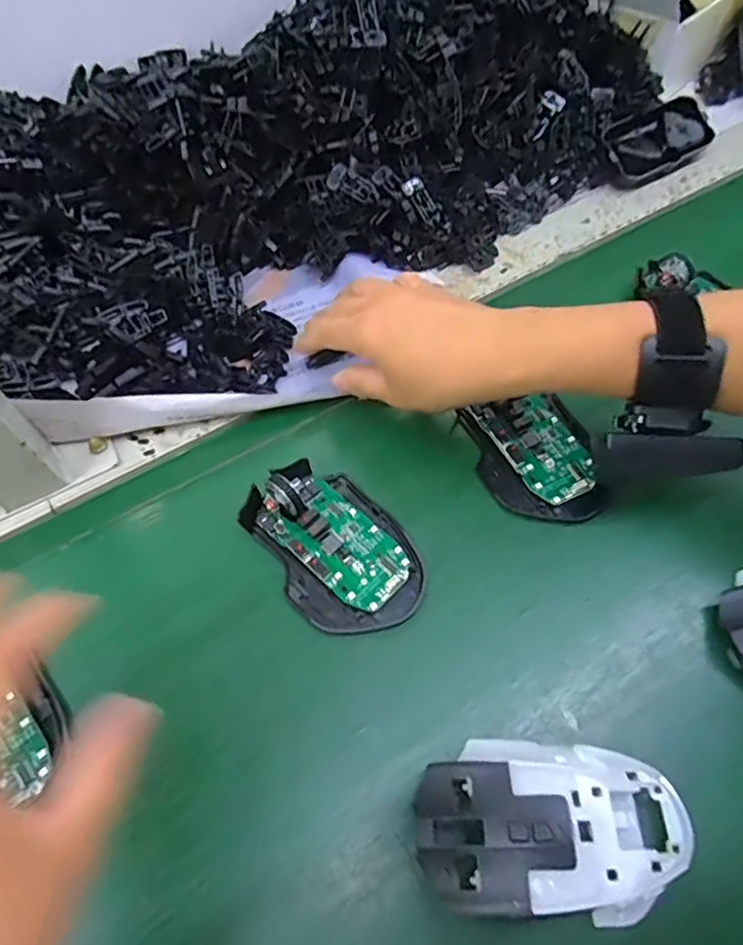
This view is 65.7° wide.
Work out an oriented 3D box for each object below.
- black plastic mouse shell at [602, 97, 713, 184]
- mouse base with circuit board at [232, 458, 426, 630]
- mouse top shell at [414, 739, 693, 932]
[{"bbox_3d":[0.249,-0.289,0.505,0.107,0.032,0.054,-33,60,-15],"label":"black plastic mouse shell"},{"bbox_3d":[-0.021,0.037,0.322,0.072,0.030,0.109,-33,60,-15],"label":"mouse base with circuit board"},{"bbox_3d":[0.077,0.150,0.243,0.117,0.039,0.064,1,59,3],"label":"mouse top shell"}]

